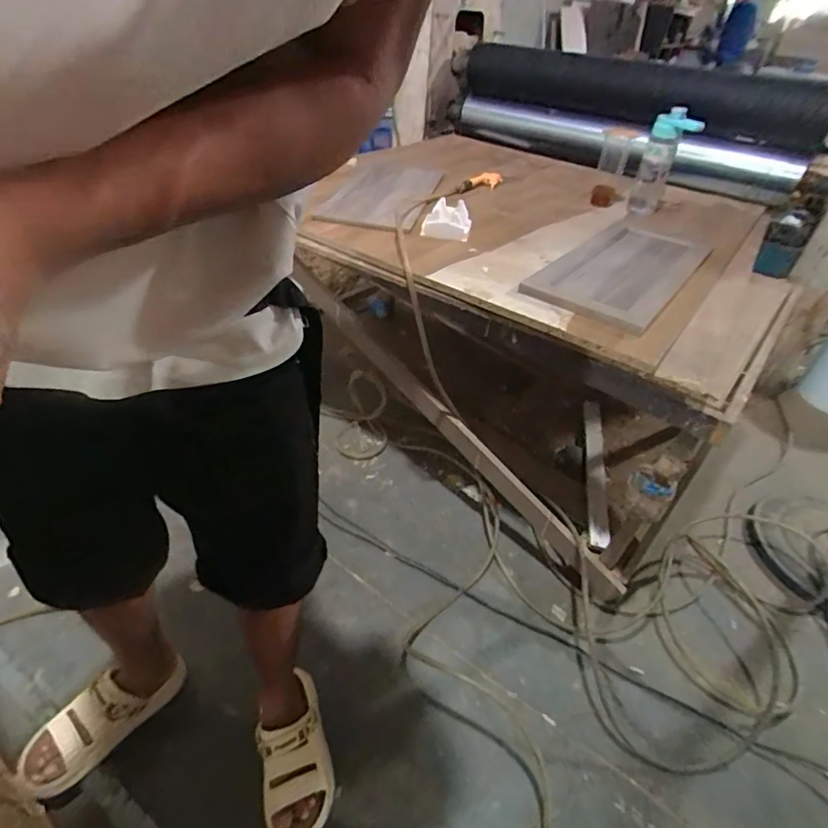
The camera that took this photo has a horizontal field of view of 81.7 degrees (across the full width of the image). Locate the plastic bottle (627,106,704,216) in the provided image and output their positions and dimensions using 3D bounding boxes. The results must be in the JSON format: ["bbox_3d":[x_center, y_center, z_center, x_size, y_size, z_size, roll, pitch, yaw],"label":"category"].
[{"bbox_3d":[0.634,-0.639,1.232,0.103,0.238,0.114,17,42,14],"label":"plastic bottle"}]

